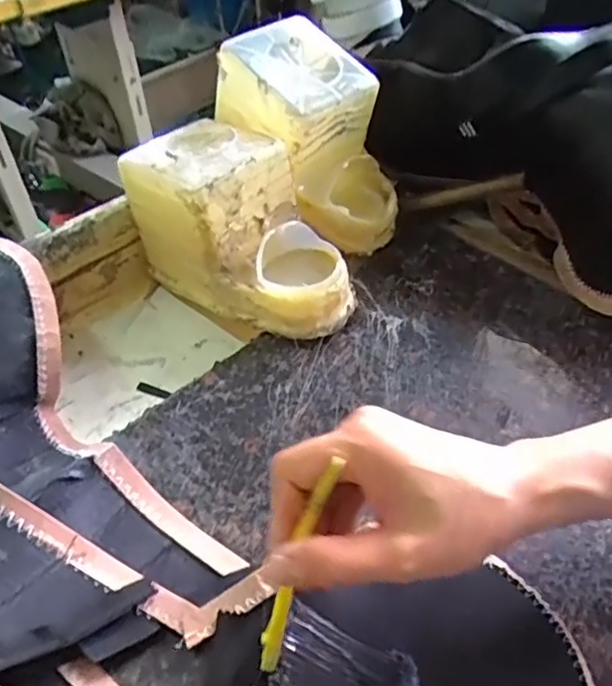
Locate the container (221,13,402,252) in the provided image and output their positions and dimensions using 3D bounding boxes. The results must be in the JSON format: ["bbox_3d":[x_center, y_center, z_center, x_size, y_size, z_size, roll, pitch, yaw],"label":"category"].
[{"bbox_3d":[0.009,-0.185,0.567,0.107,0.164,0.163,-27,50,-22],"label":"container"}]

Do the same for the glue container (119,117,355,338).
[{"bbox_3d":[-0.049,-0.097,0.513,0.202,0.114,0.104,34,56,31],"label":"glue container"}]

